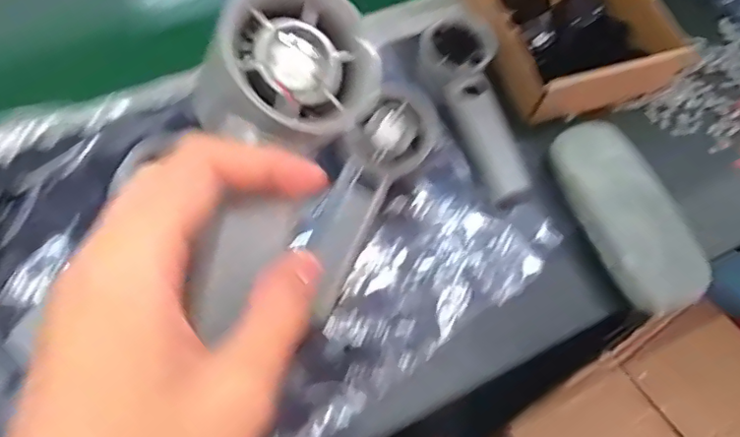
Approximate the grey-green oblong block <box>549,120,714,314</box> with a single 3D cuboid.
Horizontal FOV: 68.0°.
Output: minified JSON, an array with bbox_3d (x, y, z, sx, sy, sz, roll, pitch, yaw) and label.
[{"bbox_3d":[0.194,-0.005,0.421,0.063,0.029,0.151,-16,63,-11],"label":"grey-green oblong block"}]

